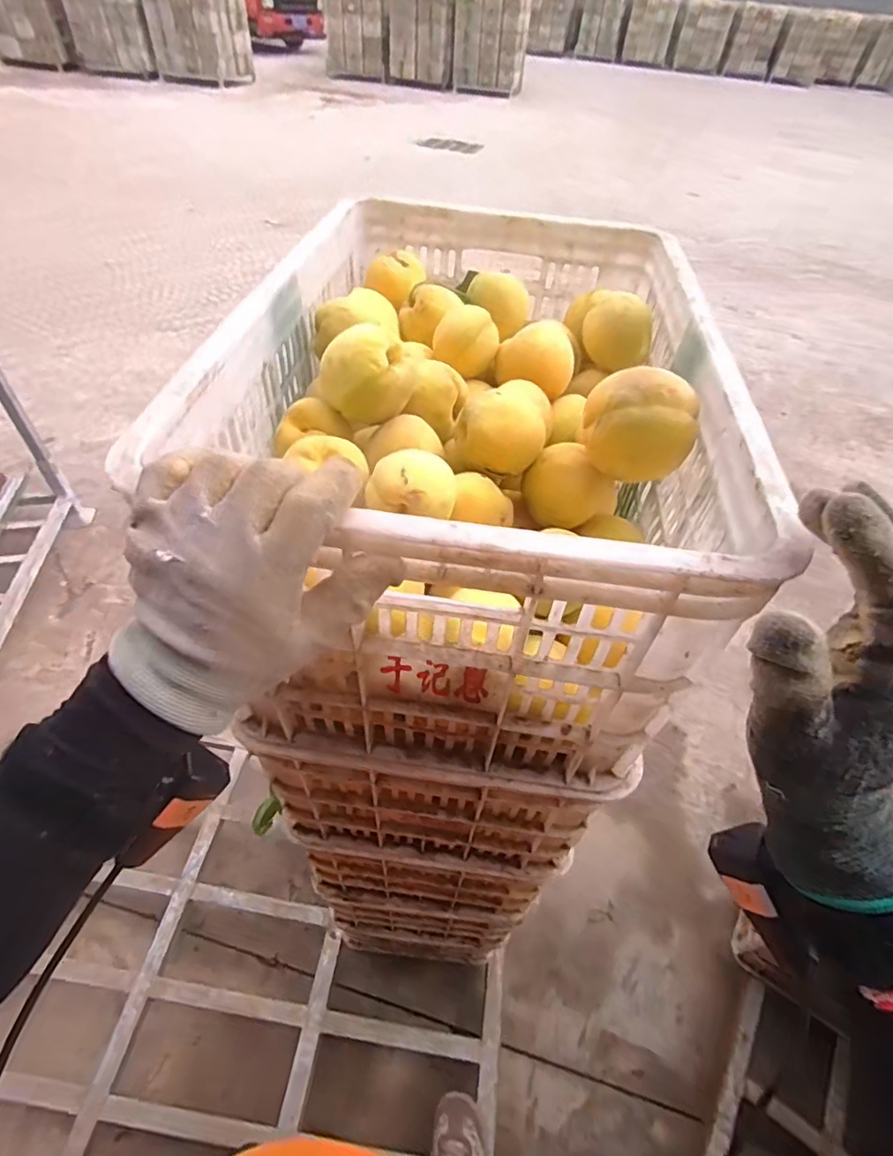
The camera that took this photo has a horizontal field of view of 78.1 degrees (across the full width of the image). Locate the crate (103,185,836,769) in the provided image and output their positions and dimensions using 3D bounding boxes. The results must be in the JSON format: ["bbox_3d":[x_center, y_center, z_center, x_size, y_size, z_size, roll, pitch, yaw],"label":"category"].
[{"bbox_3d":[0.024,-0.131,0.519,0.344,0.278,0.519,9,49,2],"label":"crate"}]

